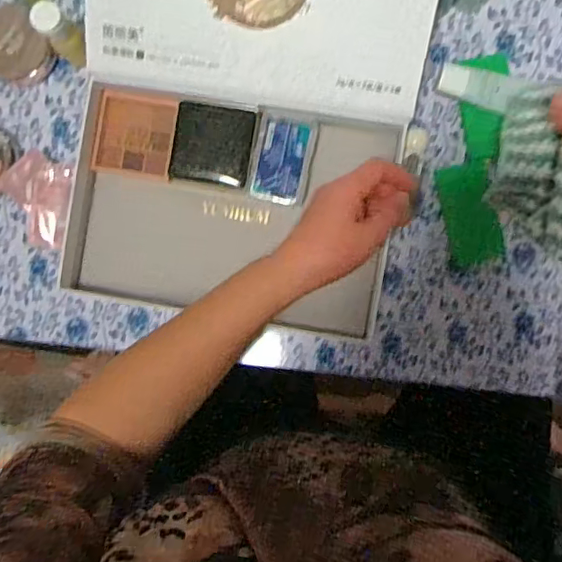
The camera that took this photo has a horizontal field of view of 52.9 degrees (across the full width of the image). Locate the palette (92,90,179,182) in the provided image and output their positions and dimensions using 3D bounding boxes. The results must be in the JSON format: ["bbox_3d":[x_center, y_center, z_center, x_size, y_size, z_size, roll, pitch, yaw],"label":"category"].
[{"bbox_3d":[-0.131,-0.131,0.512,0.070,0.007,0.071,10,108,0],"label":"palette"}]

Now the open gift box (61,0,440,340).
[{"bbox_3d":[-0.031,-0.166,0.459,0.283,0.136,0.393,10,91,4],"label":"open gift box"}]

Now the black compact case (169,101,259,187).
[{"bbox_3d":[-0.061,-0.122,0.509,0.071,0.018,0.065,10,91,4],"label":"black compact case"}]

